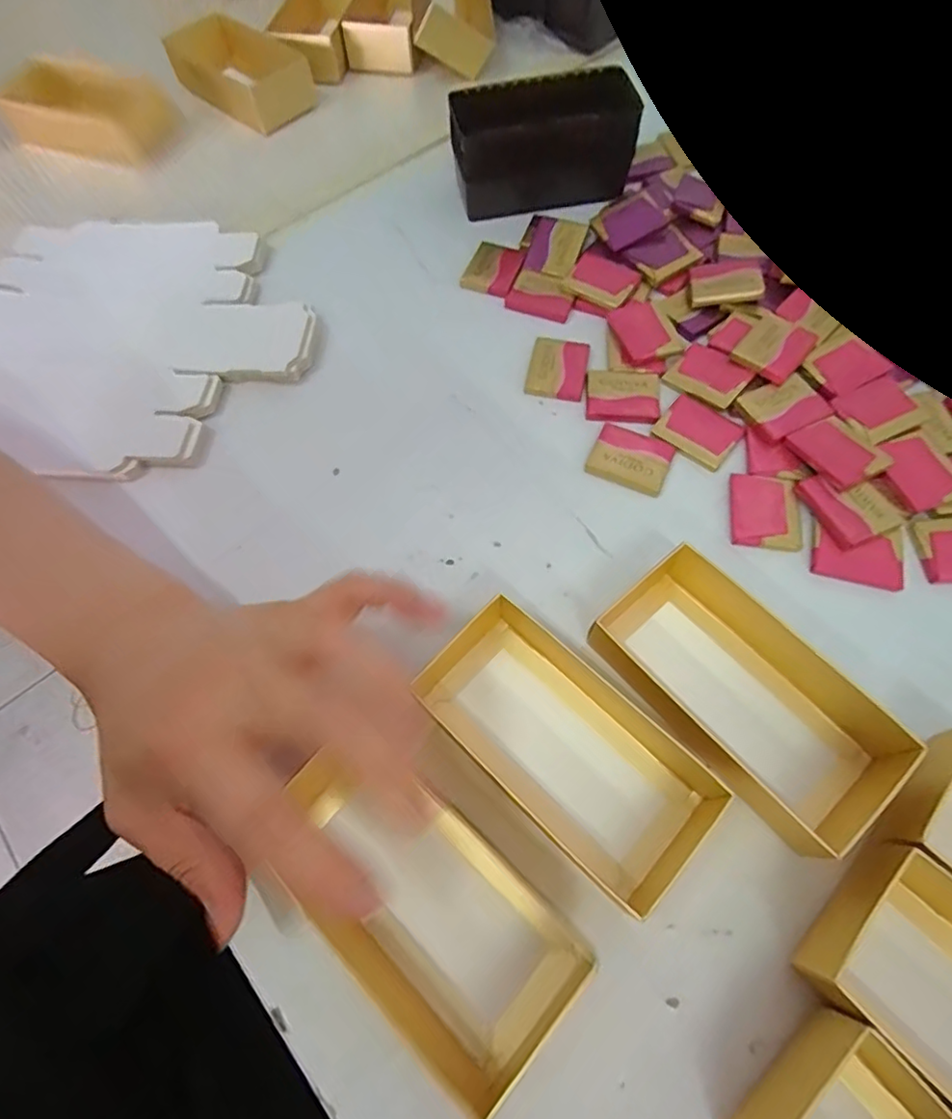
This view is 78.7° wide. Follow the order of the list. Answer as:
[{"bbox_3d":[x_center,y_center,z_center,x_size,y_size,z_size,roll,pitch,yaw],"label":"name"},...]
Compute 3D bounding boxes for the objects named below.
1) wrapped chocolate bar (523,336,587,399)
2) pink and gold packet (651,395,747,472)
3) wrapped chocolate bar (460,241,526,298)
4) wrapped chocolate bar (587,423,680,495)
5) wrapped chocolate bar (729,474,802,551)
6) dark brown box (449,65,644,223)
[{"bbox_3d":[0.046,-0.108,0.327,0.031,0.004,0.040,10,66,7],"label":"wrapped chocolate bar"},{"bbox_3d":[0.117,-0.069,0.305,0.039,0.004,0.032,39,72,18],"label":"pink and gold packet"},{"bbox_3d":[0.012,-0.182,0.363,0.032,0.005,0.037,20,68,11],"label":"wrapped chocolate bar"},{"bbox_3d":[0.081,-0.054,0.301,0.039,0.004,0.035,22,68,12],"label":"wrapped chocolate bar"},{"bbox_3d":[0.142,-0.025,0.284,0.032,0.004,0.039,7,66,5],"label":"wrapped chocolate bar"},{"bbox_3d":[0.043,-0.274,0.381,0.114,0.048,0.054,-11,65,-3],"label":"dark brown box"}]

